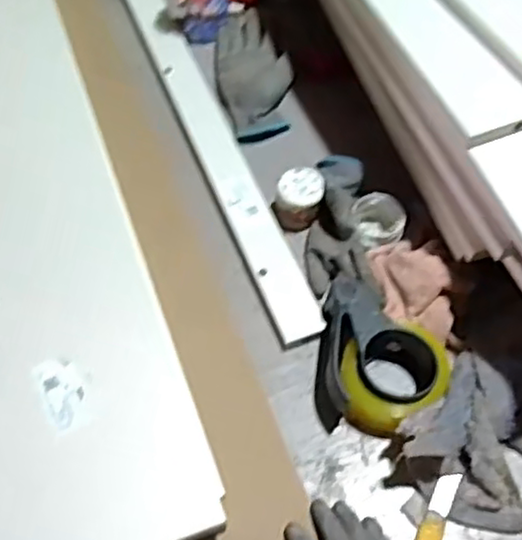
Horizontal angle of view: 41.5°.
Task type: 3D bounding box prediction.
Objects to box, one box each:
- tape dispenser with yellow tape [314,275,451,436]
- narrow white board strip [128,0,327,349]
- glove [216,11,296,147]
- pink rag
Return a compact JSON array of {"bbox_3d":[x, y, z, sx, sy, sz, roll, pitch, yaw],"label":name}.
[{"bbox_3d":[0.126,0.092,0.723,0.125,0.060,0.147,7,59,3],"label":"tape dispenser with yellow tape"},{"bbox_3d":[-0.101,-0.251,0.930,0.068,0.015,0.798,-17,63,-17],"label":"narrow white board strip"},{"bbox_3d":[-0.011,-0.272,0.930,0.095,0.018,0.222,-12,60,-7],"label":"glove"},{"bbox_3d":[0.174,0.022,0.759,0.086,0.039,0.126,-7,59,-5],"label":"pink rag"}]

